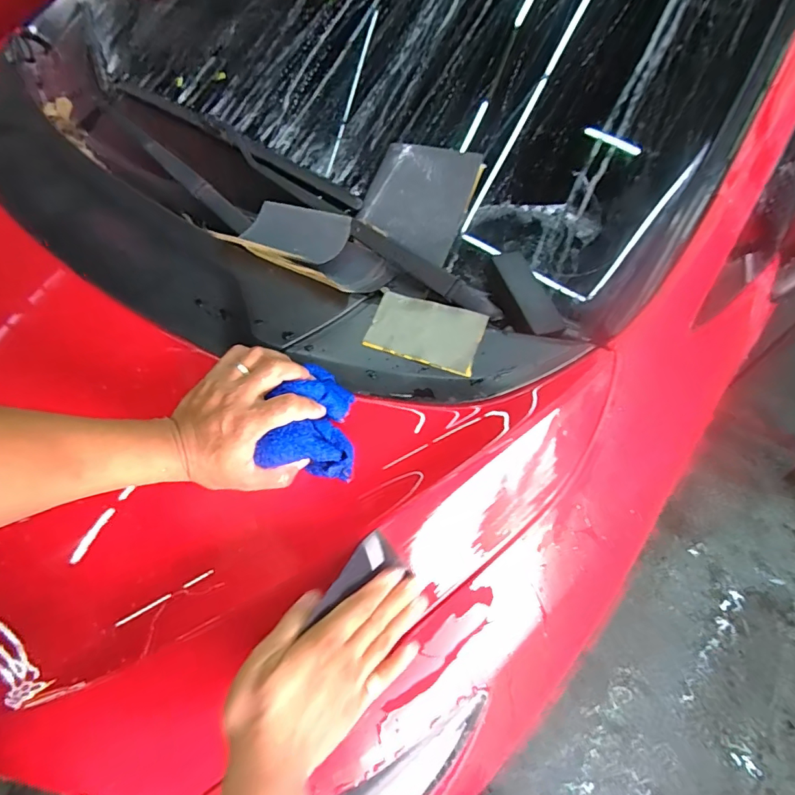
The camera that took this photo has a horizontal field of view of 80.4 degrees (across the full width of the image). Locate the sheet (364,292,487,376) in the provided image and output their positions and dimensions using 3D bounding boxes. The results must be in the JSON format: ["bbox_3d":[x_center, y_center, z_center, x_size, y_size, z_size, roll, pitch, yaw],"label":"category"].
[{"bbox_3d":[0.028,-0.071,0.499,0.117,0.005,0.070,17,74,13],"label":"sheet"}]

